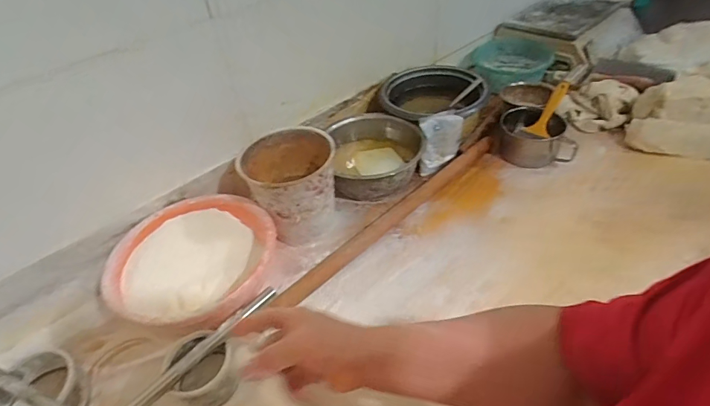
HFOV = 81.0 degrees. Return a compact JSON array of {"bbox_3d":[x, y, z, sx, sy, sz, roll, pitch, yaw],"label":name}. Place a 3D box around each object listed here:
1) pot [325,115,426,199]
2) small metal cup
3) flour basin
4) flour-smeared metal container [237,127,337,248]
[{"bbox_3d":[0.051,-0.099,0.926,0.197,0.108,0.204,-4,42,3],"label":"pot"},{"bbox_3d":[0.405,-0.149,0.929,0.158,0.084,0.120,9,45,17],"label":"small metal cup"},{"bbox_3d":[-0.277,0.115,0.751,0.270,0.114,0.270,-4,42,3],"label":"flour basin"},{"bbox_3d":[-0.118,-0.029,0.808,0.164,0.199,0.166,-4,42,3],"label":"flour-smeared metal container"}]

